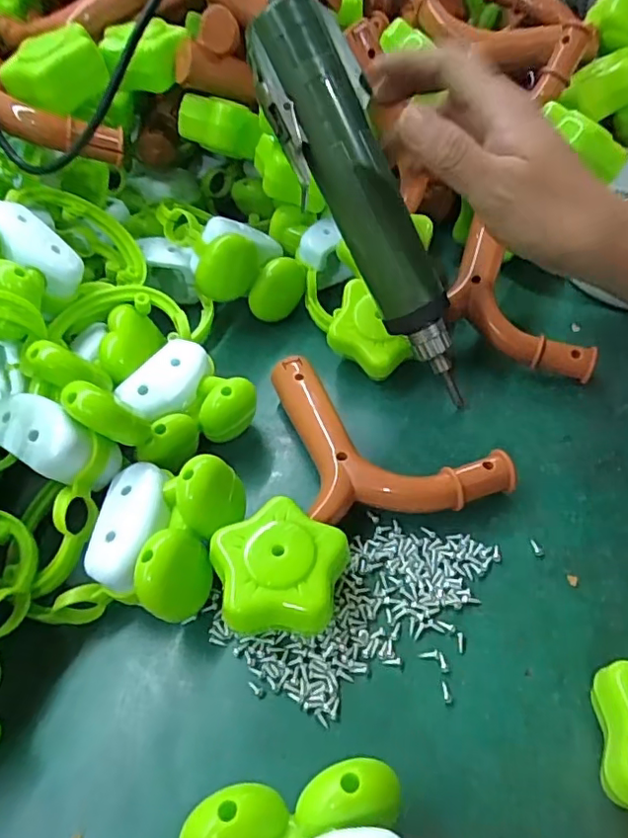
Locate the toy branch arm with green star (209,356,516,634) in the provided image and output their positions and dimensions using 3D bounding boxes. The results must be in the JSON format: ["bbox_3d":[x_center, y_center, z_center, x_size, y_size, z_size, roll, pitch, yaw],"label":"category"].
[{"bbox_3d":[0.003,0.031,0.338,0.169,0.042,0.151,-31,52,-19],"label":"toy branch arm with green star"}]

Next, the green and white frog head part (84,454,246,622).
[{"bbox_3d":[-0.078,0.060,0.306,0.064,0.055,0.080,11,51,17],"label":"green and white frog head part"}]

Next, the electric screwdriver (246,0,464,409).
[{"bbox_3d":[0.028,-0.127,0.338,0.048,0.242,0.032,-40,22,-27],"label":"electric screwdriver"}]

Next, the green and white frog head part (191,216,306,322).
[{"bbox_3d":[-0.049,-0.111,0.434,0.082,0.053,0.049,16,26,-36],"label":"green and white frog head part"}]

